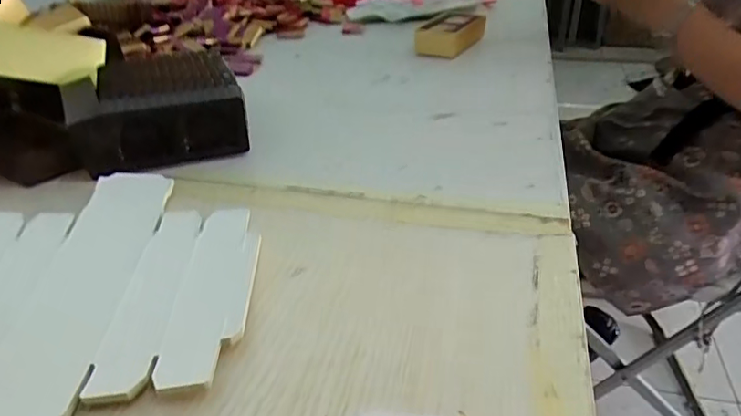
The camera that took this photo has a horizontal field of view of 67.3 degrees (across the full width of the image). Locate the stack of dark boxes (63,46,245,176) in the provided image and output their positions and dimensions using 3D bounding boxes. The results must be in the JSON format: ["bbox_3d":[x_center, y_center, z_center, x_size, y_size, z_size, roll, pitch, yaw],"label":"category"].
[{"bbox_3d":[-0.188,-0.088,0.486,0.132,0.057,0.133,-14,35,-21],"label":"stack of dark boxes"}]

